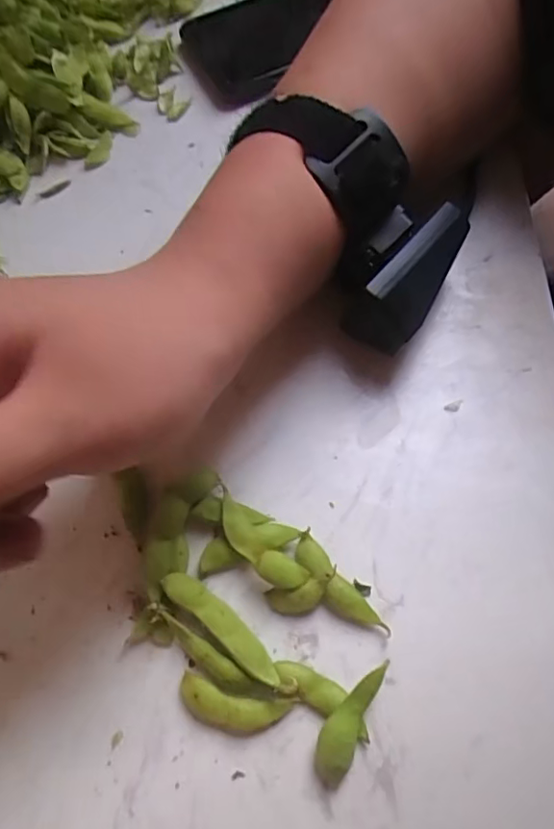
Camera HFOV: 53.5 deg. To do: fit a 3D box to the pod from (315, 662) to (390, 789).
[{"bbox_3d":[0.025,0.108,0.195,0.012,0.011,0.044,23,69,12],"label":"pod"}]

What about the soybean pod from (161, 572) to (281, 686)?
[{"bbox_3d":[-0.020,0.080,0.208,0.055,0.010,0.012,36,73,16],"label":"soybean pod"}]

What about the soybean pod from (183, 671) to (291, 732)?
[{"bbox_3d":[-0.017,0.107,0.201,0.040,0.006,0.014,13,68,8],"label":"soybean pod"}]

